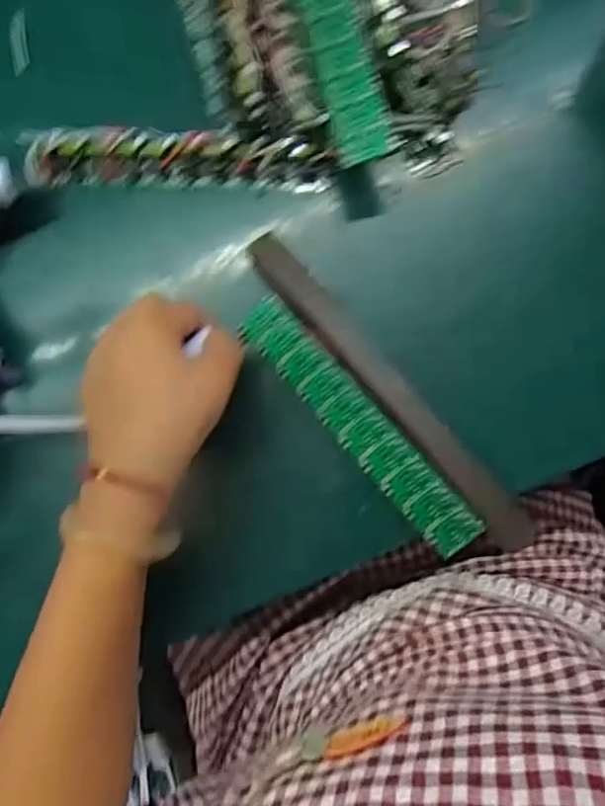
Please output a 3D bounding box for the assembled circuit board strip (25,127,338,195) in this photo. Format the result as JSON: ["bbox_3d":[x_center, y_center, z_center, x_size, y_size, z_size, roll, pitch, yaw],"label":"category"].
[{"bbox_3d":[-0.077,-0.157,0.362,0.192,0.024,0.034,2,87,3],"label":"assembled circuit board strip"}]

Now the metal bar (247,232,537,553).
[{"bbox_3d":[0.049,-0.010,0.333,0.025,0.009,0.236,-41,86,0],"label":"metal bar"}]

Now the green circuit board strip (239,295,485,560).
[{"bbox_3d":[0.034,0.013,0.336,0.032,0.004,0.184,-43,85,11],"label":"green circuit board strip"}]

